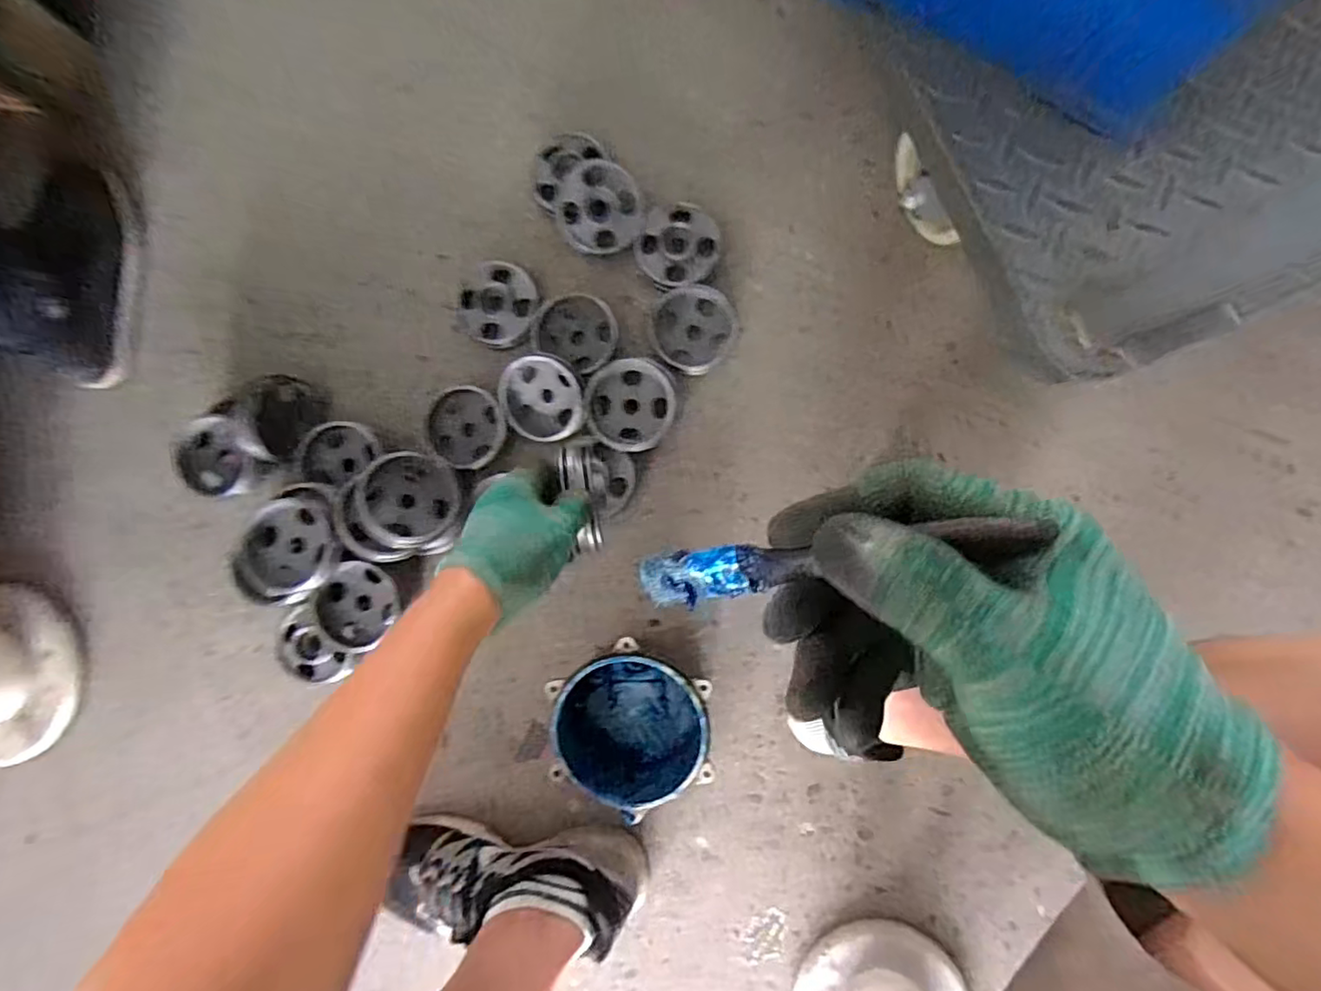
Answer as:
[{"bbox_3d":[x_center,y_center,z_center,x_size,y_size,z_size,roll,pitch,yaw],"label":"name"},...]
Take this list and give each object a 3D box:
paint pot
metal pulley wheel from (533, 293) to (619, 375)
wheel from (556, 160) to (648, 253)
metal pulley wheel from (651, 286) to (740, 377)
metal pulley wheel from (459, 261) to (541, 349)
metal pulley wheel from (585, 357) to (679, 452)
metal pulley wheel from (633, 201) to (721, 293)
[{"bbox_3d":[-0.033,0.226,0.614,0.139,0.081,0.147,0,89,5],"label":"paint pot"},{"bbox_3d":[-0.088,-0.173,0.649,0.087,0.018,0.072,30,91,5],"label":"metal pulley wheel"},{"bbox_3d":[-0.063,-0.298,0.638,0.088,0.017,0.086,0,112,1],"label":"wheel"},{"bbox_3d":[0.034,-0.172,0.634,0.086,0.020,0.088,0,89,5],"label":"metal pulley wheel"},{"bbox_3d":[-0.174,-0.204,0.668,0.086,0.043,0.089,0,89,5],"label":"metal pulley wheel"},{"bbox_3d":[-0.028,-0.090,0.622,0.086,0.040,0.089,0,89,5],"label":"metal pulley wheel"},{"bbox_3d":[0.018,-0.261,0.650,0.086,0.020,0.083,0,89,5],"label":"metal pulley wheel"}]

